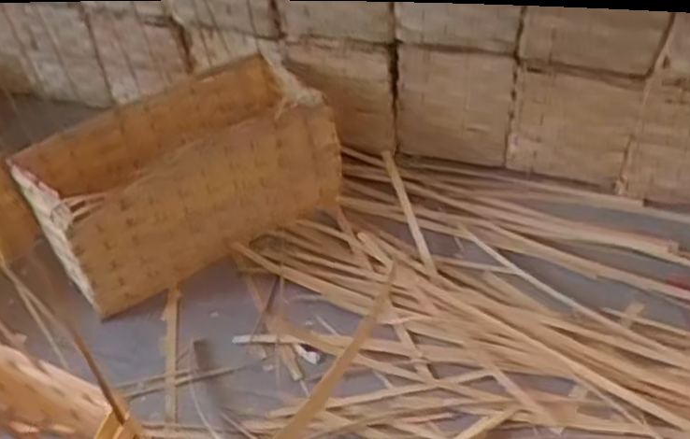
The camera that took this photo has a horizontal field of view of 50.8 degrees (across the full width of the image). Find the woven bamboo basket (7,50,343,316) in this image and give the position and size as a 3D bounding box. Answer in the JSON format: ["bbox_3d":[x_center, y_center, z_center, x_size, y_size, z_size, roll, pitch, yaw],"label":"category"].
[{"bbox_3d":[-0.250,-0.086,1.170,0.466,0.183,0.245,-29,51,-21],"label":"woven bamboo basket"}]

